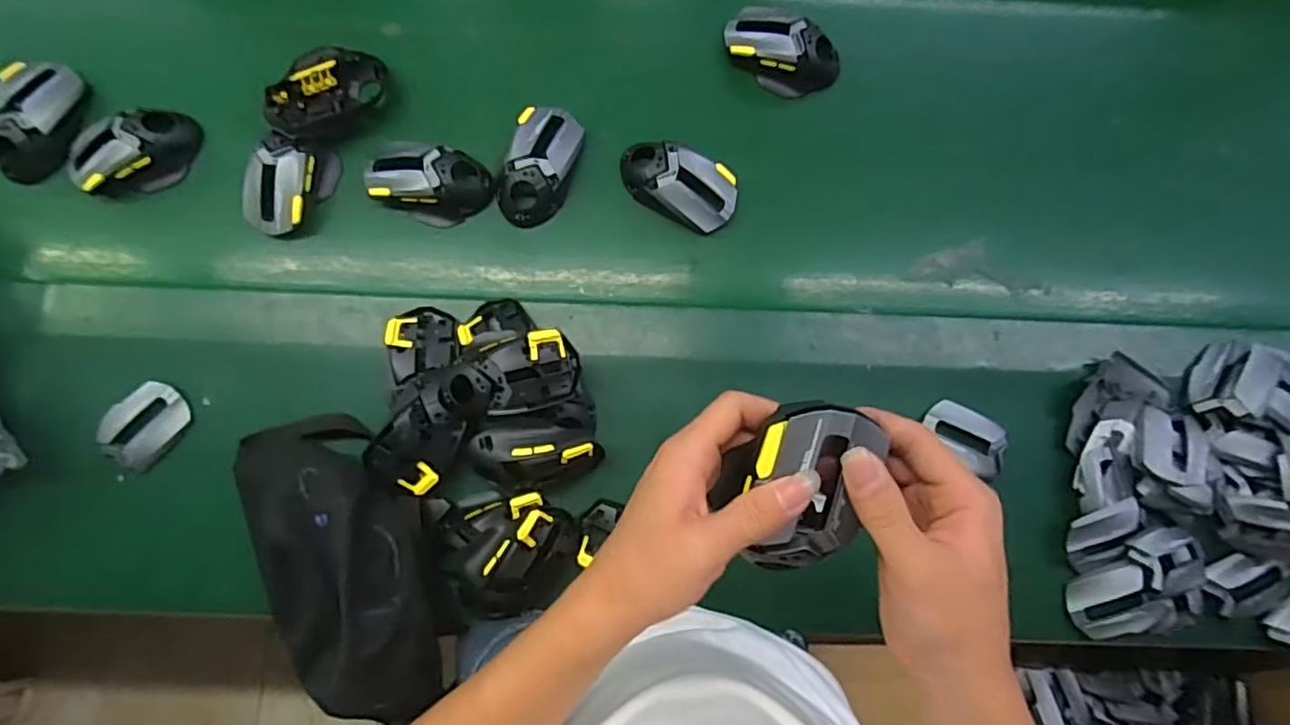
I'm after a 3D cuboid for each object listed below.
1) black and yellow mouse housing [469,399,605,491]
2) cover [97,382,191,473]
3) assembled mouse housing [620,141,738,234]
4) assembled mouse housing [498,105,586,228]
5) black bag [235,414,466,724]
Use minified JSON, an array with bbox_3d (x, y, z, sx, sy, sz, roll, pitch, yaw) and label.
[{"bbox_3d":[-0.096,0.076,0.568,0.112,0.043,0.068,-12,83,-3],"label":"black and yellow mouse housing"},{"bbox_3d":[-0.463,0.059,0.599,0.050,0.031,0.077,39,83,4],"label":"cover"},{"bbox_3d":[0.032,-0.173,0.623,0.116,0.036,0.062,29,83,2],"label":"assembled mouse housing"},{"bbox_3d":[-0.101,-0.191,0.623,0.059,0.035,0.115,16,82,1],"label":"assembled mouse housing"},{"bbox_3d":[-0.258,0.172,0.552,0.152,0.069,0.268,-21,83,-4],"label":"black bag"}]

